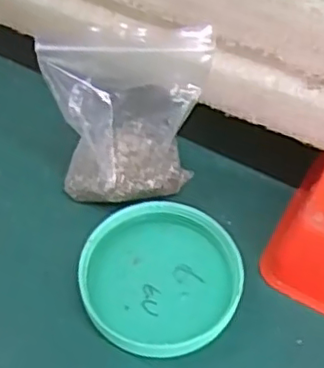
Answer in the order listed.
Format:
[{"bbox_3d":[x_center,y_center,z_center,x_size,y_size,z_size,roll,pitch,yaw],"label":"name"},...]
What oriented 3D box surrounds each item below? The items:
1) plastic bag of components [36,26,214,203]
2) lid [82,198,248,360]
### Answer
[{"bbox_3d":[-0.014,-0.025,0.272,0.065,0.089,0.031,0,55,-1],"label":"plastic bag of components"},{"bbox_3d":[0.000,0.039,0.270,0.064,0.014,0.066,0,55,-1],"label":"lid"}]

